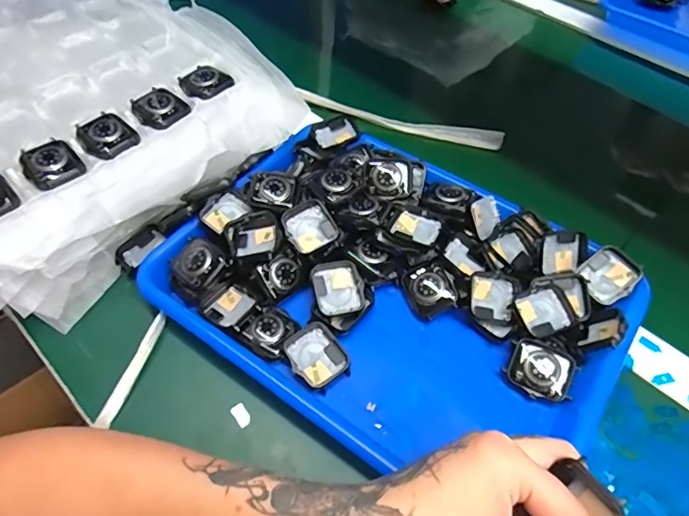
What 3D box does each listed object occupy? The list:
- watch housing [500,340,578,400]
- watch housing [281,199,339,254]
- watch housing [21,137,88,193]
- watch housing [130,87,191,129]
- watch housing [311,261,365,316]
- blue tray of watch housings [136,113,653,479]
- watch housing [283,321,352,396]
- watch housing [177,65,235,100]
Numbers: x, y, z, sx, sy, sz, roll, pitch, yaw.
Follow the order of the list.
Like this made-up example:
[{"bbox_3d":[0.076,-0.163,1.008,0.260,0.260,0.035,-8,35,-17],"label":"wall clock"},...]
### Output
[{"bbox_3d":[0.139,0.079,0.351,0.044,0.013,0.039,26,57,17],"label":"watch housing"},{"bbox_3d":[-0.028,-0.026,0.396,0.036,0.011,0.044,-32,71,-3],"label":"watch housing"},{"bbox_3d":[-0.228,-0.074,0.386,0.047,0.012,0.039,38,61,24],"label":"watch housing"},{"bbox_3d":[-0.159,-0.130,0.428,0.041,0.008,0.045,-32,60,-22],"label":"watch housing"},{"bbox_3d":[-0.005,0.023,0.384,0.036,0.011,0.040,-7,64,-19],"label":"watch housing"},{"bbox_3d":[0.038,0.020,0.383,0.322,0.047,0.236,30,58,19],"label":"blue tray of watch housings"},{"bbox_3d":[-0.020,0.073,0.361,0.038,0.016,0.044,-32,60,-23],"label":"watch housing"},{"bbox_3d":[-0.128,-0.159,0.445,0.050,0.009,0.037,32,59,21],"label":"watch housing"}]

